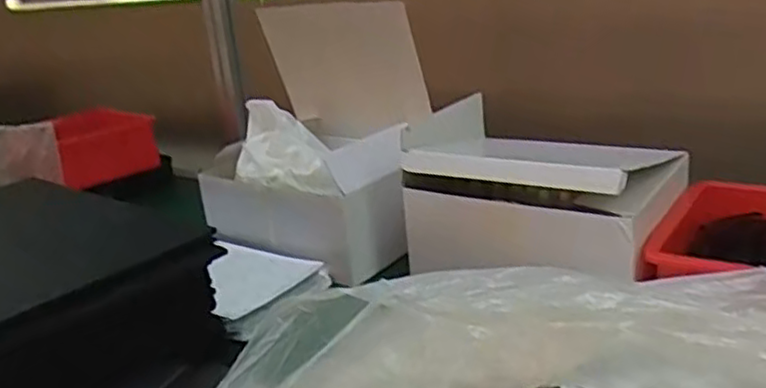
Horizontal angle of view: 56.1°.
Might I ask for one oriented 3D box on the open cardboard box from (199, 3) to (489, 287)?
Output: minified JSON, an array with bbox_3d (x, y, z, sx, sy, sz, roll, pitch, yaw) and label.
[{"bbox_3d":[-0.061,-0.088,0.894,0.287,0.262,0.224,9,24,37],"label":"open cardboard box"}]

